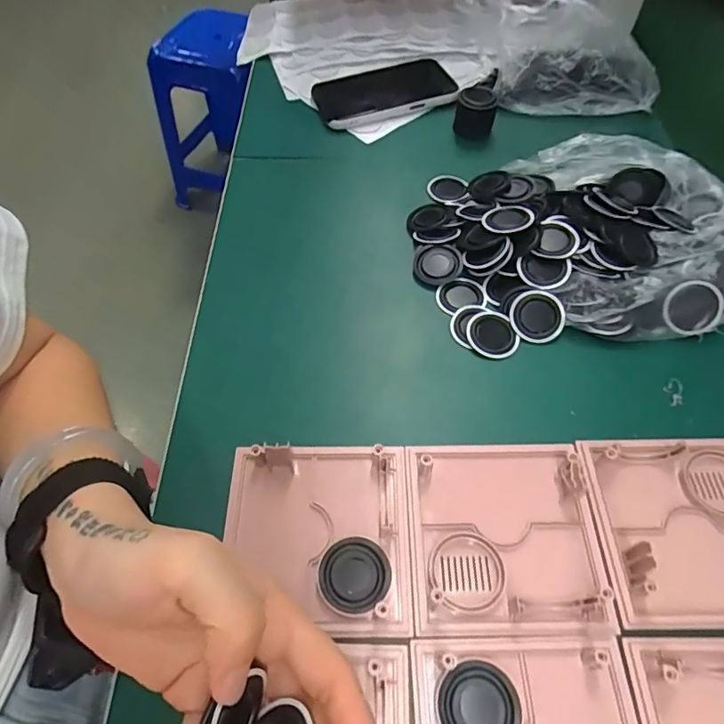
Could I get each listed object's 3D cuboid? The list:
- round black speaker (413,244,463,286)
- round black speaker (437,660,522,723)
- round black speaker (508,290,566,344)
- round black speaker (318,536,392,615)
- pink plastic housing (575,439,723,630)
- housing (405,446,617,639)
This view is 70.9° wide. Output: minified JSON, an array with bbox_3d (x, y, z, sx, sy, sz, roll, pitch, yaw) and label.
[{"bbox_3d":[0.062,-0.078,0.414,0.038,0.014,0.038,0,57,0],"label":"round black speaker"},{"bbox_3d":[0.057,0.169,0.248,0.038,0.007,0.037,0,56,0],"label":"round black speaker"},{"bbox_3d":[0.130,-0.034,0.379,0.039,0.006,0.039,-1,84,5],"label":"round black speaker"},{"bbox_3d":[-0.004,0.118,0.283,0.039,0.005,0.038,0,56,0],"label":"round black speaker"},{"bbox_3d":[0.191,0.091,0.290,0.106,0.021,0.107,0,57,0],"label":"pink plastic housing"},{"bbox_3d":[0.080,0.097,0.293,0.104,0.023,0.106,0,56,0],"label":"housing"}]

